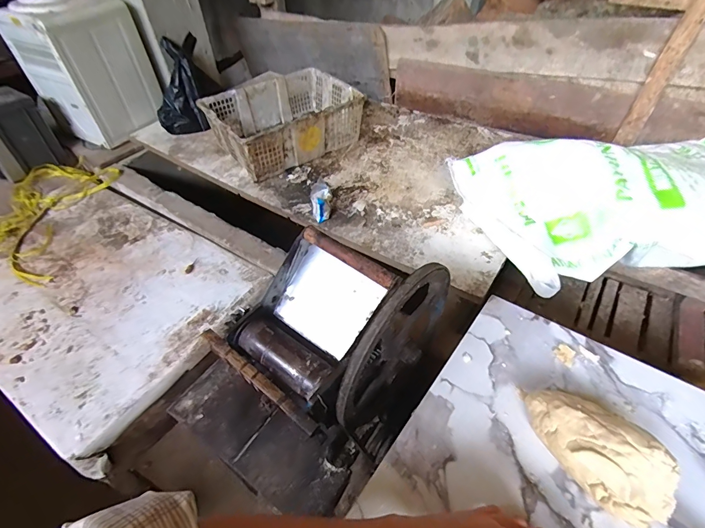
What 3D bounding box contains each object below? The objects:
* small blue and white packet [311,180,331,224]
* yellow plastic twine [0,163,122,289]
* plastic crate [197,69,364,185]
[{"bbox_3d":[-0.091,-0.184,1.083,0.057,0.063,0.123,-6,47,-3],"label":"small blue and white packet"},{"bbox_3d":[-1.111,-0.210,1.211,0.802,0.048,0.476,13,48,15],"label":"yellow plastic twine"},{"bbox_3d":[-0.233,-0.498,1.306,0.466,0.173,0.332,-30,53,-23],"label":"plastic crate"}]

